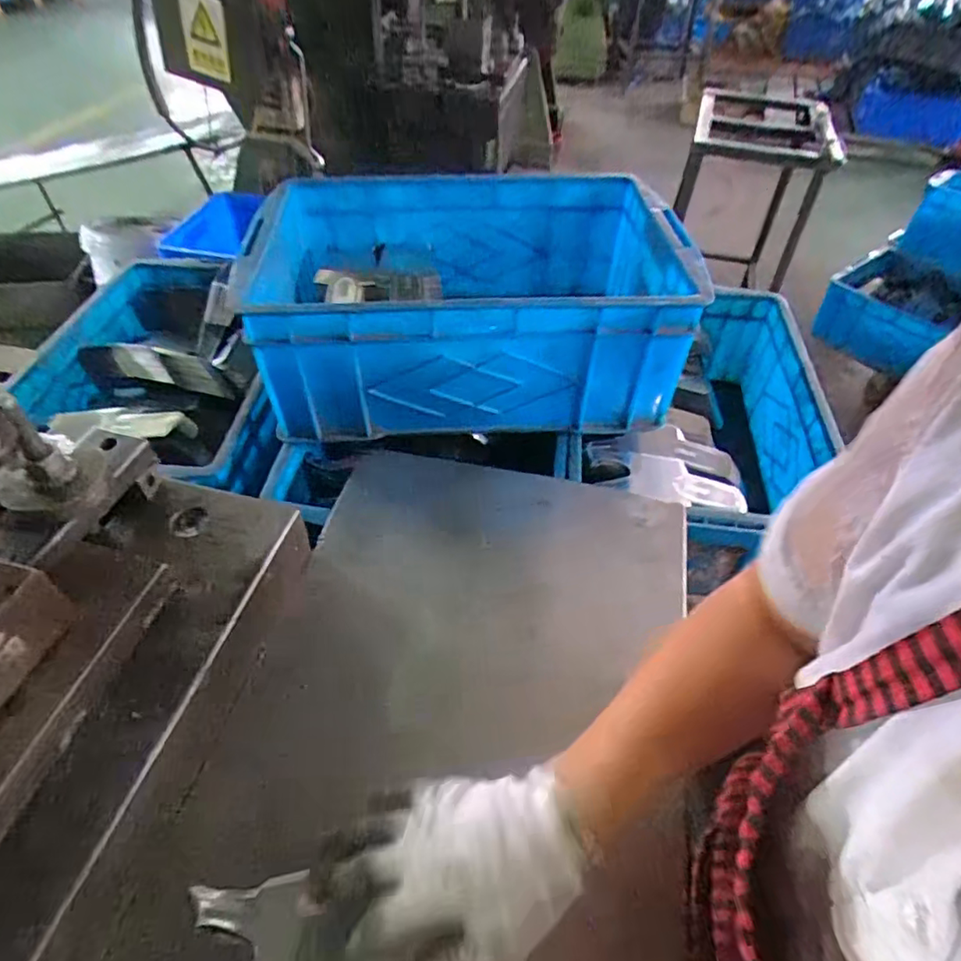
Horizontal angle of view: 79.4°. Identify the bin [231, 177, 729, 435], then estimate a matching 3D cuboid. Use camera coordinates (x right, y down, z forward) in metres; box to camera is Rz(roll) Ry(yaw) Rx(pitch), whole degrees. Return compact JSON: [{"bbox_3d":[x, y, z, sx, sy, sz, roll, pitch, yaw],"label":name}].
[{"bbox_3d":[-0.024,-0.213,0.693,0.451,0.182,0.305,-2,48,-5],"label":"bin"}]

